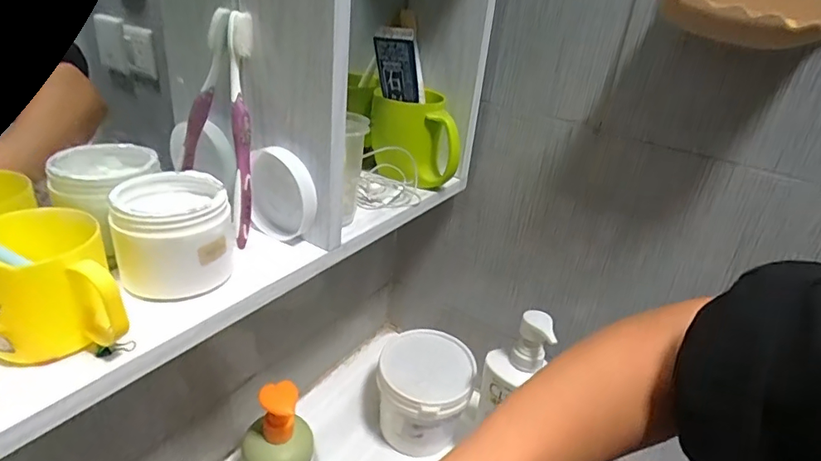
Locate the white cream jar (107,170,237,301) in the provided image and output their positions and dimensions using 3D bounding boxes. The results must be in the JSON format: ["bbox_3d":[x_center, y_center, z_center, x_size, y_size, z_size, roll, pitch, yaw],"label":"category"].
[{"bbox_3d":[-0.168,0.005,0.367,0.078,0.073,0.088,-7,30,-23],"label":"white cream jar"}]

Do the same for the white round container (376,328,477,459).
[{"bbox_3d":[0.018,0.223,0.679,0.113,0.132,0.115,5,27,-2],"label":"white round container"}]

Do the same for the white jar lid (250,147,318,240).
[{"bbox_3d":[-0.112,-0.030,0.432,0.072,0.078,0.015,20,30,25],"label":"white jar lid"}]

